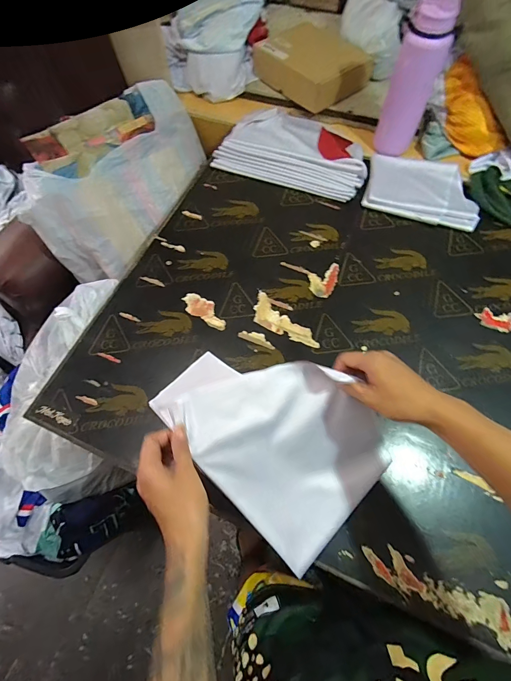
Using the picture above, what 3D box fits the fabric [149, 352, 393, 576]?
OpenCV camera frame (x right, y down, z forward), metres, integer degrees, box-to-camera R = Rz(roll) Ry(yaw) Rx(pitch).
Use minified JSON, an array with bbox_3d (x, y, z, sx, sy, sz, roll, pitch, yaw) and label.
[{"bbox_3d":[0.055,0.131,0.464,0.246,0.091,0.326,-42,98,-15],"label":"fabric"}]

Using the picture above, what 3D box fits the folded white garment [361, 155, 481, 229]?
[{"bbox_3d":[0.406,-0.369,0.790,0.262,0.032,0.181,16,66,9],"label":"folded white garment"}]

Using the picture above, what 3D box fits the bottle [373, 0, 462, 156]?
[{"bbox_3d":[0.341,-0.570,0.724,0.083,0.283,0.097,-26,67,-11],"label":"bottle"}]

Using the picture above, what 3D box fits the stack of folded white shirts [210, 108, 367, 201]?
[{"bbox_3d":[0.106,-0.495,0.826,0.365,0.042,0.249,19,67,10],"label":"stack of folded white shirts"}]

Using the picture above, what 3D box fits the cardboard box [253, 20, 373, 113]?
[{"bbox_3d":[0.155,-0.768,0.925,0.202,0.096,0.282,-38,70,-15],"label":"cardboard box"}]

